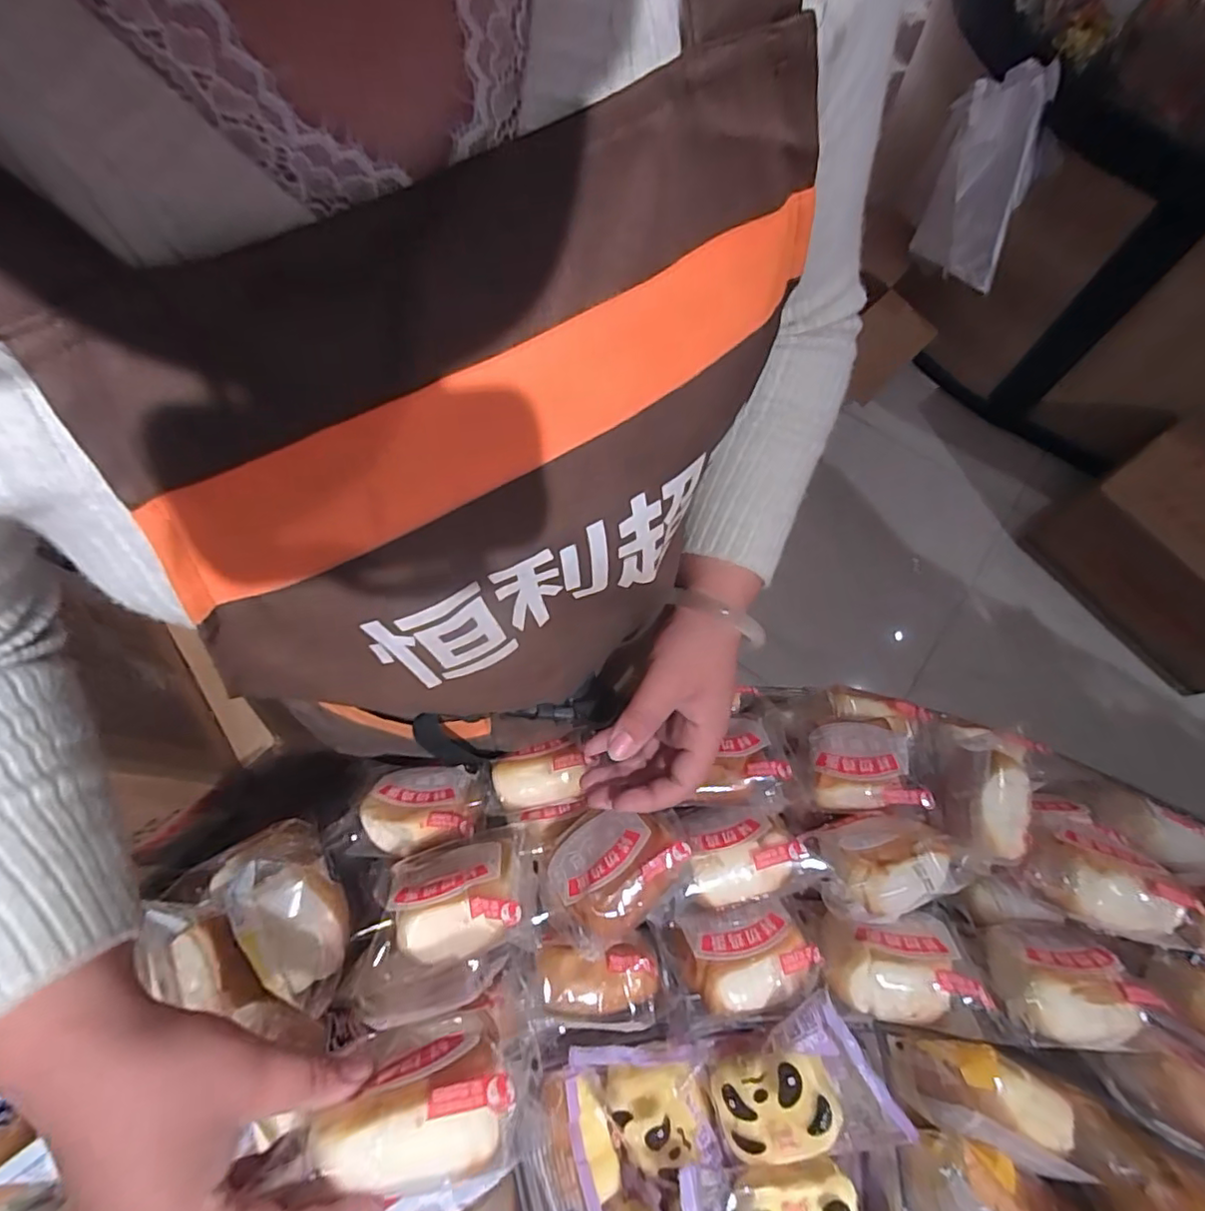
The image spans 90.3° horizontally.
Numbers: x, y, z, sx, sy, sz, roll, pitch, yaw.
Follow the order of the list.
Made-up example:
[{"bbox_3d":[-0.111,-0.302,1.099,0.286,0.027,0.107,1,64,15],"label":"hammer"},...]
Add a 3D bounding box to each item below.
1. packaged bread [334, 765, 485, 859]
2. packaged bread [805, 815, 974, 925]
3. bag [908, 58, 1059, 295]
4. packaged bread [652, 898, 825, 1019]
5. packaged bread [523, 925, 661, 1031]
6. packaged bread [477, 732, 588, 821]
[{"bbox_3d":[-0.154,0.170,0.507,0.108,0.058,0.075,-6,69,-2],"label":"packaged bread"},{"bbox_3d":[0.217,0.200,0.467,0.113,0.056,0.070,-15,70,-5],"label":"packaged bread"},{"bbox_3d":[0.771,-0.864,1.230,0.102,0.373,0.210,-36,58,-24],"label":"bag"},{"bbox_3d":[0.099,0.258,0.438,0.106,0.046,0.067,-7,69,-2],"label":"packaged bread"},{"bbox_3d":[-0.005,0.277,0.443,0.102,0.054,0.056,-4,69,-1],"label":"packaged bread"},{"bbox_3d":[-0.058,0.148,0.500,0.088,0.030,0.059,-13,70,-4],"label":"packaged bread"}]

